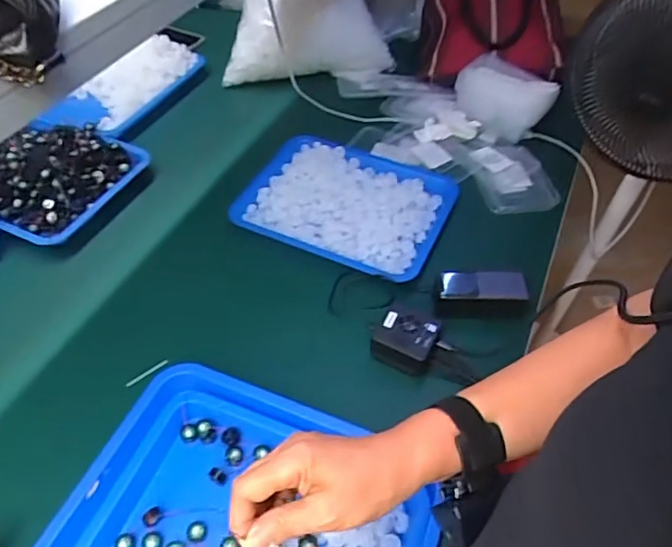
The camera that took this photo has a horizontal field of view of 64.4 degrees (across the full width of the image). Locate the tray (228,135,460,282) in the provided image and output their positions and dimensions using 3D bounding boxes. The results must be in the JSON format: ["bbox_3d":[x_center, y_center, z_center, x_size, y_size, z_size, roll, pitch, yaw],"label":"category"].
[{"bbox_3d":[0.017,-0.123,0.882,0.323,0.036,0.242,21,53,15],"label":"tray"}]

